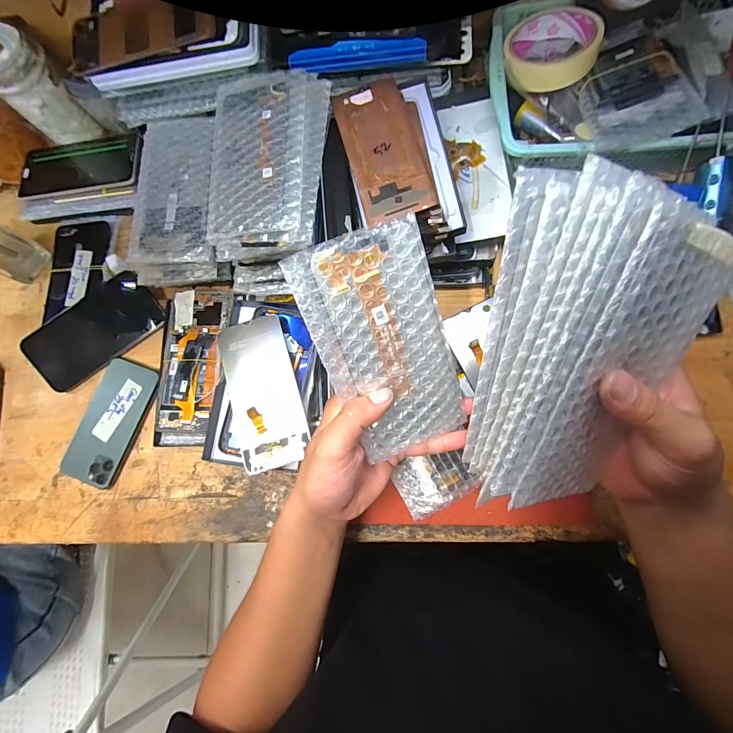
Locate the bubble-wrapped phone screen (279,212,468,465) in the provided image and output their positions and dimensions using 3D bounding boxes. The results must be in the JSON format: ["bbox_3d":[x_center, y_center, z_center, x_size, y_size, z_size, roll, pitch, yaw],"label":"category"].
[{"bbox_3d":[0.015,-0.012,0.252,0.089,0.009,0.158,-20,112,0],"label":"bubble-wrapped phone screen"}]

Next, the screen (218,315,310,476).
[{"bbox_3d":[-0.107,0.026,0.371,0.070,0.011,0.154,-16,78,-3],"label":"screen"}]

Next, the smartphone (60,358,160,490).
[{"bbox_3d":[-0.300,0.063,0.416,0.071,0.008,0.143,19,78,7],"label":"smartphone"}]

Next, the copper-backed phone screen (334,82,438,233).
[{"bbox_3d":[0.021,-0.217,0.356,0.078,0.009,0.145,-15,78,2],"label":"copper-backed phone screen"}]

